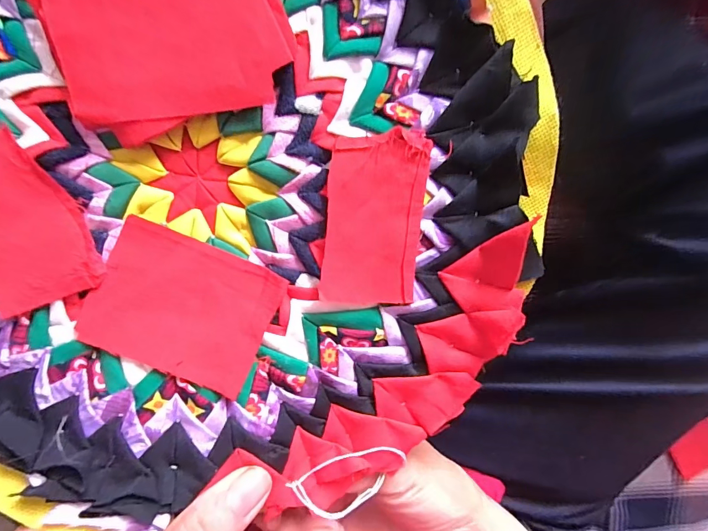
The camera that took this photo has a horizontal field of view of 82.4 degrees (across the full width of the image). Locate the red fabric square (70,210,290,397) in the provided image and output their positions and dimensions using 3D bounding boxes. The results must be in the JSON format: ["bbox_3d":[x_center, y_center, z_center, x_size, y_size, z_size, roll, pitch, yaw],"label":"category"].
[{"bbox_3d":[-0.071,0.018,0.167,0.071,0.009,0.054,22,98,-4],"label":"red fabric square"}]

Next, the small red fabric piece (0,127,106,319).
[{"bbox_3d":[-0.136,-0.015,0.160,0.047,0.004,0.068,-27,98,3],"label":"small red fabric piece"}]

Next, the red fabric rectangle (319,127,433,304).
[{"bbox_3d":[0.008,-0.019,0.167,0.039,0.005,0.070,6,98,-2],"label":"red fabric rectangle"}]

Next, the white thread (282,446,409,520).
[{"bbox_3d":[-0.002,0.094,0.177,0.050,0.017,0.021,-11,99,1],"label":"white thread"}]

